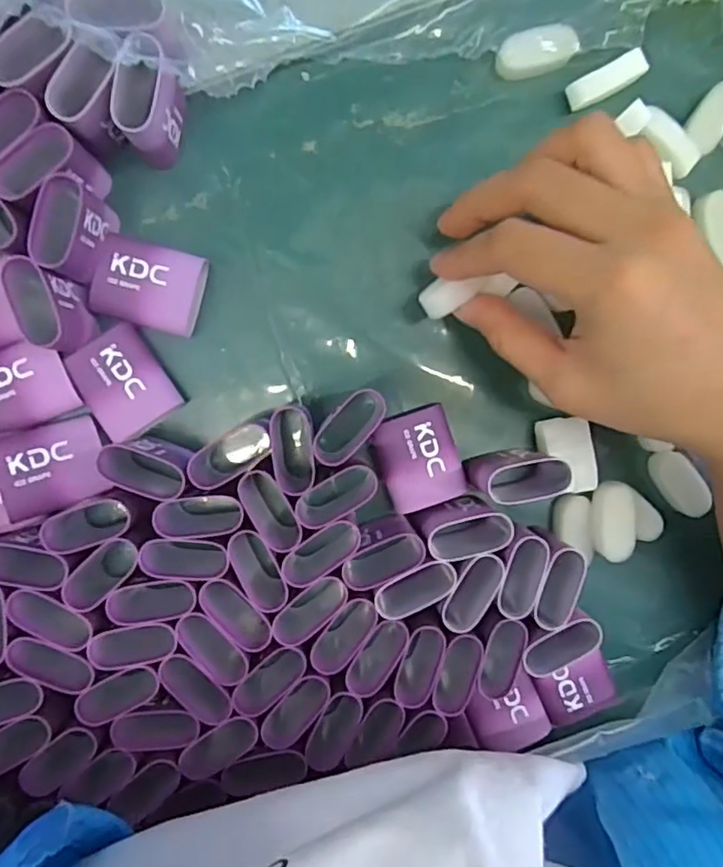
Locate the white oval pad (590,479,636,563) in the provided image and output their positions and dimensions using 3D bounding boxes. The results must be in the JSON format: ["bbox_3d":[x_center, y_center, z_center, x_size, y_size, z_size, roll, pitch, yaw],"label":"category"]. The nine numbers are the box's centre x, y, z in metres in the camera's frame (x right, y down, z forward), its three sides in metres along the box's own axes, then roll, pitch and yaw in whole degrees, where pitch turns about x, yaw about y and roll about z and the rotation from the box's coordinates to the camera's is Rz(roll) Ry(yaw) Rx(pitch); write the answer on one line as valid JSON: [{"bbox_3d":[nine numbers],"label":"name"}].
[{"bbox_3d":[0.113,0.039,0.269,0.018,0.008,0.034,-8,93,-3],"label":"white oval pad"}]

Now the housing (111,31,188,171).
[{"bbox_3d":[-0.083,-0.127,0.239,0.017,0.044,0.035,17,91,-4],"label":"housing"}]

